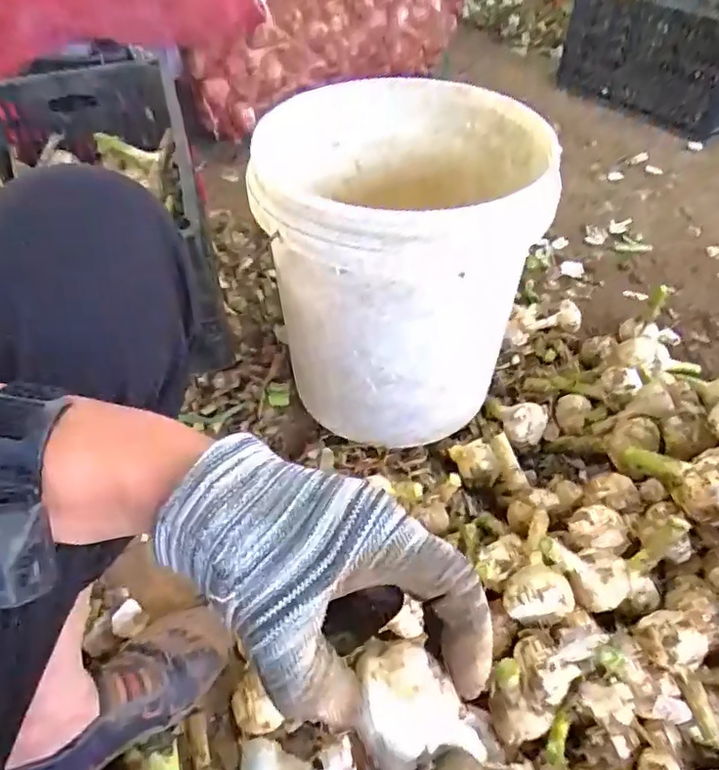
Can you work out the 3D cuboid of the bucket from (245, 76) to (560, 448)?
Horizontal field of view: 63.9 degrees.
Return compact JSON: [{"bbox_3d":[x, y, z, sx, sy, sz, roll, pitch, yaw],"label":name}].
[{"bbox_3d":[0.043,-0.140,0.651,0.281,0.283,0.280,0,49,-1],"label":"bucket"}]

